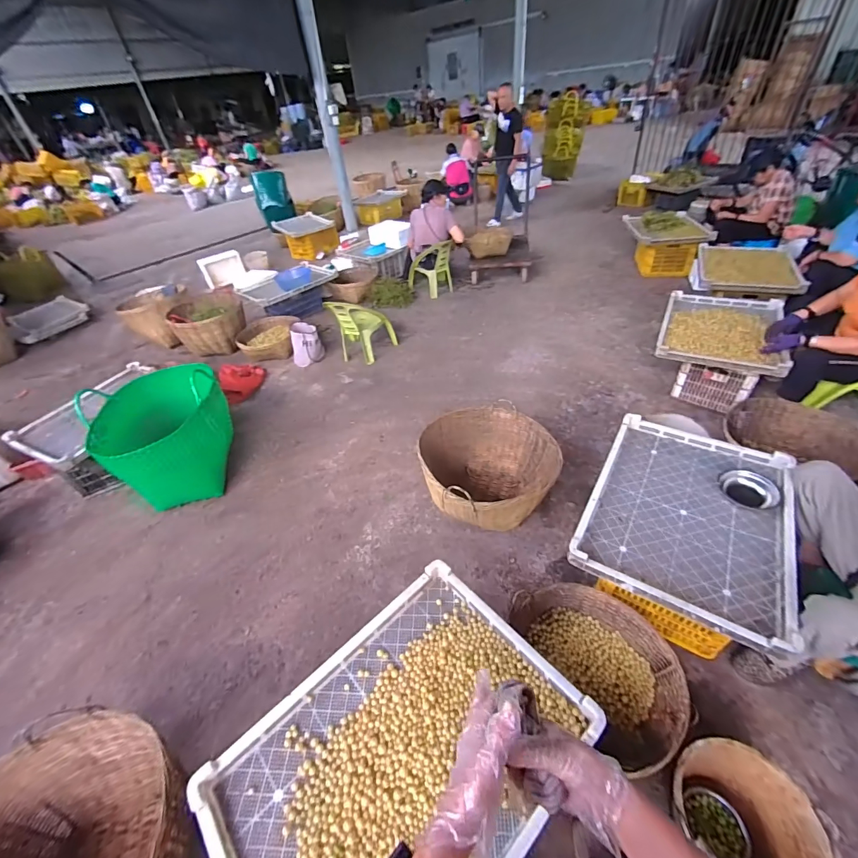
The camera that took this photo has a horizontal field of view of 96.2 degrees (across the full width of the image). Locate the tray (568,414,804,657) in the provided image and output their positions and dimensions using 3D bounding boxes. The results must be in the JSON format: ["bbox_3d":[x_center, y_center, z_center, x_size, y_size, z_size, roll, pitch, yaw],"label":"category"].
[{"bbox_3d":[0.872,0.263,1.296,0.560,0.090,0.758,20,49,28],"label":"tray"}]

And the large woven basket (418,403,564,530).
[{"bbox_3d":[0.253,0.191,1.704,0.549,0.329,0.540,-5,42,4],"label":"large woven basket"}]

